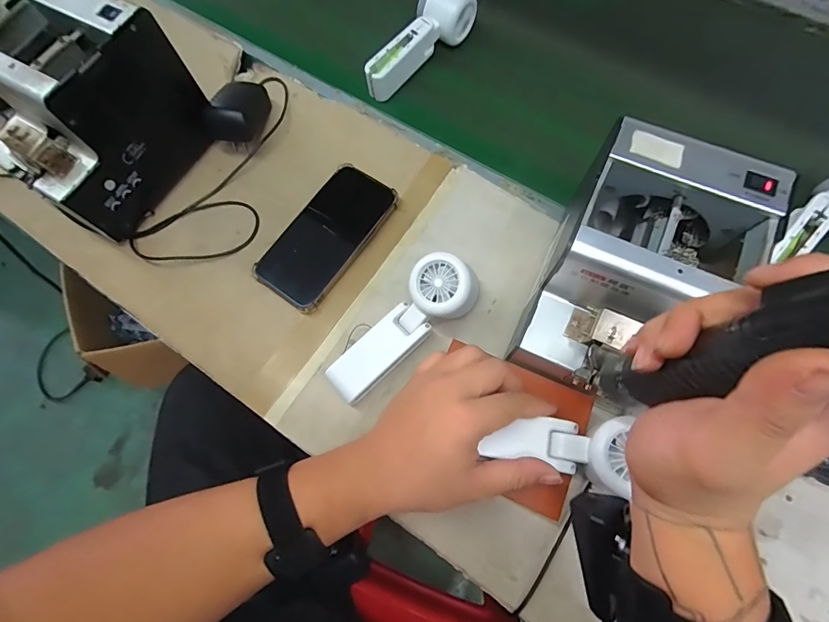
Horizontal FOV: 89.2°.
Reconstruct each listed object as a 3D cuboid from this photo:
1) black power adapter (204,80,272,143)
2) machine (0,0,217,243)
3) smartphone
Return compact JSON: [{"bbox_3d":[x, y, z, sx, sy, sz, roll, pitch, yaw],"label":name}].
[{"bbox_3d":[-0.196,-0.230,0.476,0.049,0.041,0.082,20,74,9],"label":"black power adapter"},{"bbox_3d":[-0.323,-0.195,0.416,0.139,0.145,0.174,28,75,11],"label":"machine"},{"bbox_3d":[-0.090,-0.081,0.443,0.080,0.012,0.162,33,76,13],"label":"smartphone"}]

